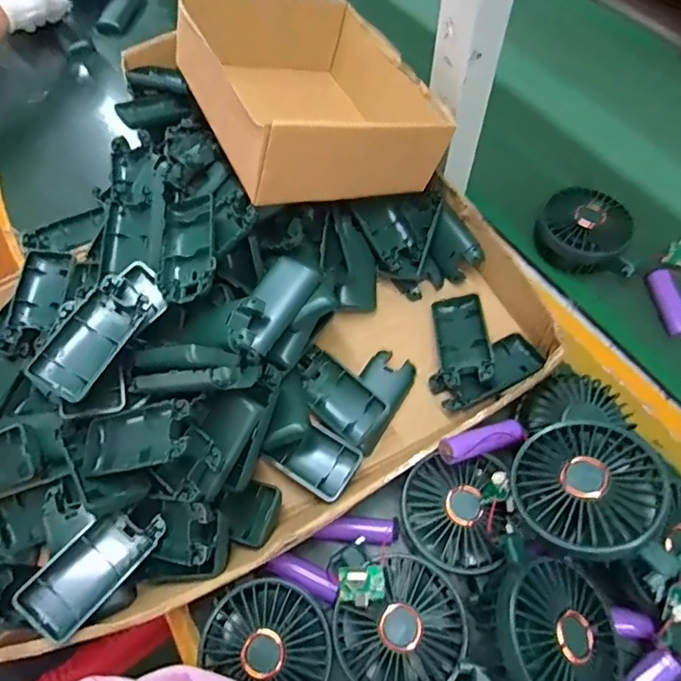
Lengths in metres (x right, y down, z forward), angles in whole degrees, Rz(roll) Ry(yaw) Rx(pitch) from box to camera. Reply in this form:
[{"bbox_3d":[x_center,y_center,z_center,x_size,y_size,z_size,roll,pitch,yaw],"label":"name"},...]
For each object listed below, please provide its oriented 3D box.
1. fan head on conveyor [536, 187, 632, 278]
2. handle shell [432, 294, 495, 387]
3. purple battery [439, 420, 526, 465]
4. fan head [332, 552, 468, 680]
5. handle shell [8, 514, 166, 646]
[{"bbox_3d":[0.240,-0.108,0.494,0.091,0.042,0.070,16,64,10],"label":"fan head on conveyor"},{"bbox_3d":[0.108,-0.001,0.446,0.041,0.023,0.098,0,50,1],"label":"handle shell"},{"bbox_3d":[0.106,0.073,0.370,0.069,0.014,0.021,-12,62,-23],"label":"purple battery"},{"bbox_3d":[0.041,0.196,0.341,0.079,0.041,0.085,-1,62,2],"label":"fan head"},{"bbox_3d":[-0.173,0.158,0.352,0.047,0.019,0.092,38,60,3],"label":"handle shell"}]

